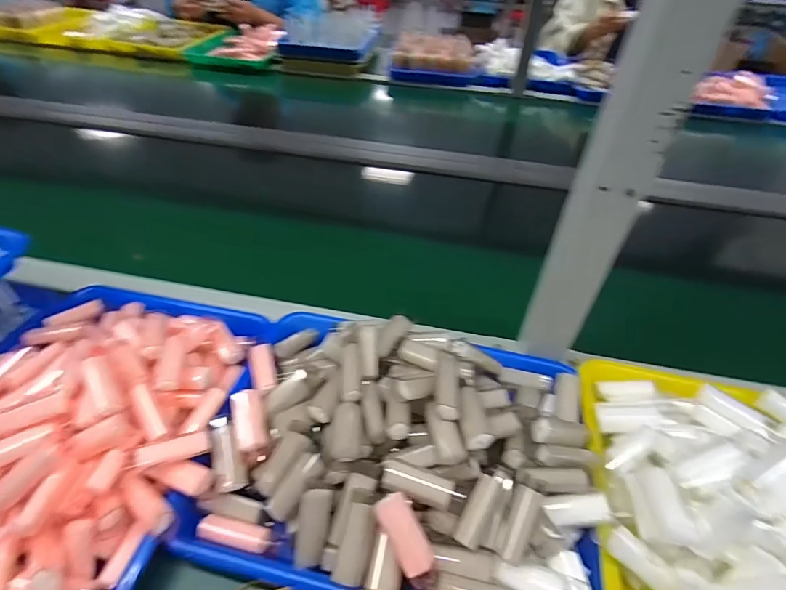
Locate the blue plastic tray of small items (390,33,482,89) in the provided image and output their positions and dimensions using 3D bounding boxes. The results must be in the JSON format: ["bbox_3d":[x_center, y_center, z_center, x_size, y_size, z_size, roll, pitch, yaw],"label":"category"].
[{"bbox_3d":[0.116,-0.671,1.230,0.252,0.088,0.179,9,43,5],"label":"blue plastic tray of small items"}]

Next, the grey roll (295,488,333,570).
[{"bbox_3d":[-0.058,0.169,0.317,0.021,0.014,0.052,8,80,5],"label":"grey roll"}]

